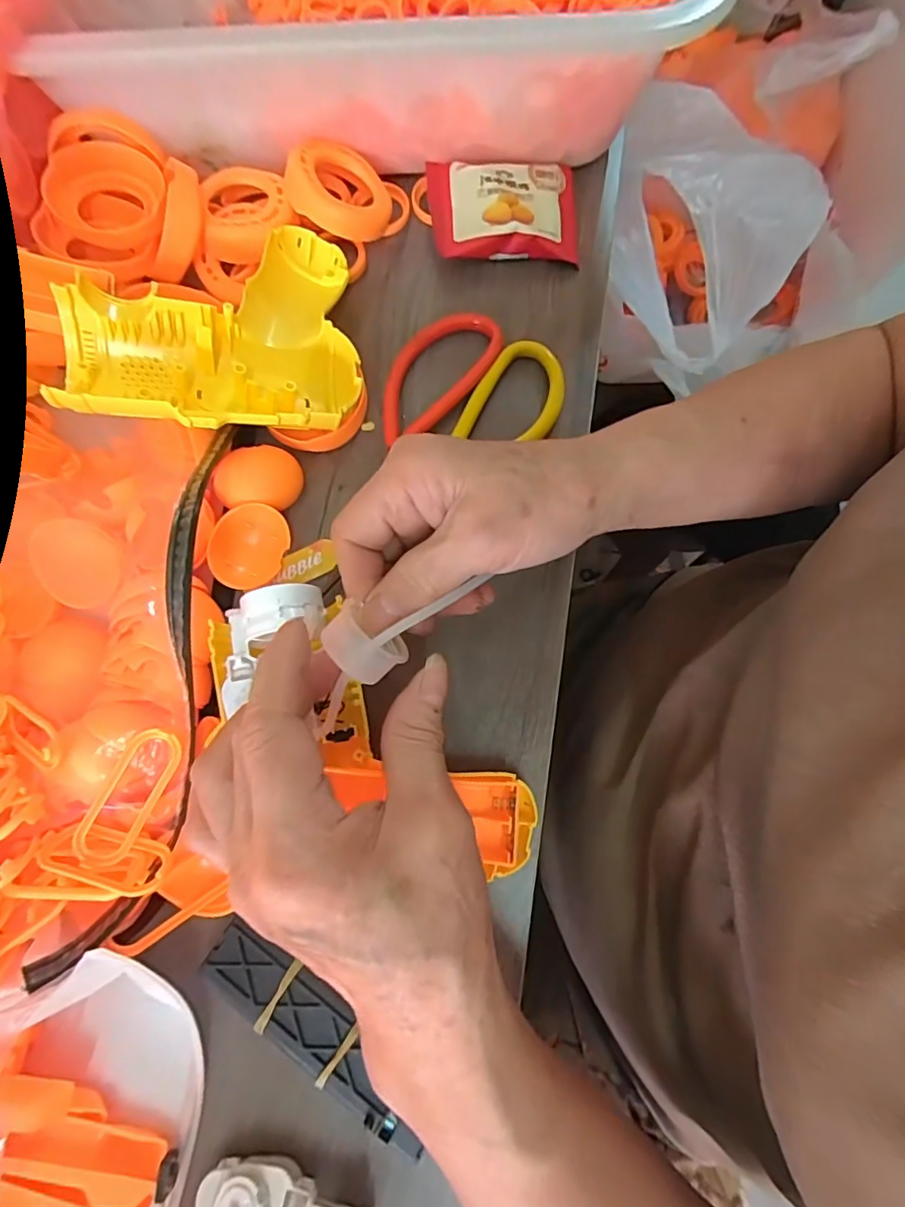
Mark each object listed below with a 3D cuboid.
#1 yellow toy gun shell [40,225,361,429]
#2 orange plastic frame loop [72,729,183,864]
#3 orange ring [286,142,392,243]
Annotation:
[{"bbox_3d":[-0.119,-0.136,0.268,0.133,0.036,0.128,-3,68,-23],"label":"yellow toy gun shell"},{"bbox_3d":[-0.127,0.075,0.209,0.021,0.007,0.052,28,76,-12],"label":"orange plastic frame loop"},{"bbox_3d":[-0.062,-0.229,0.294,0.058,0.014,0.054,6,78,-29],"label":"orange ring"}]

